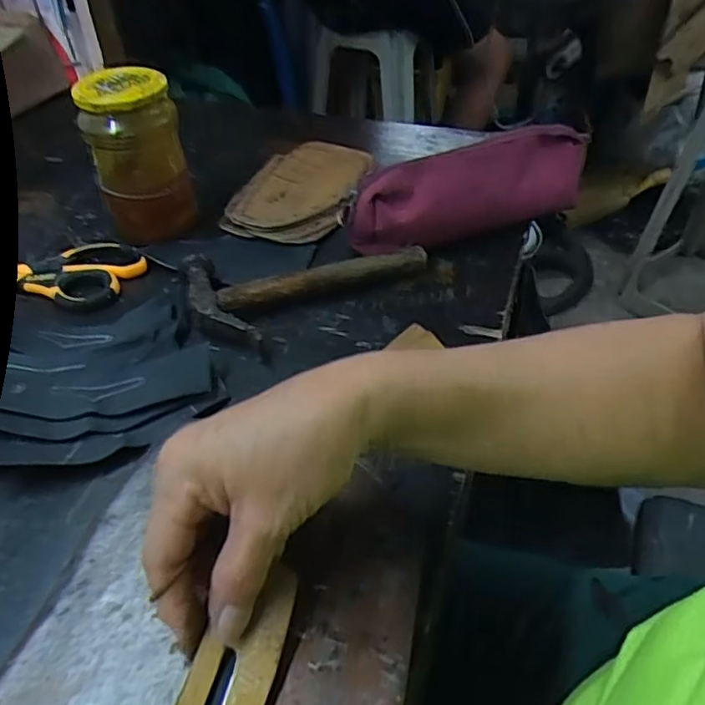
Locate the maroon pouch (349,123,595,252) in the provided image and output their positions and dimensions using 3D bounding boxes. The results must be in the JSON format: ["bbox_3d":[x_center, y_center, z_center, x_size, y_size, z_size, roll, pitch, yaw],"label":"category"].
[{"bbox_3d":[0.107,-0.137,0.540,0.229,0.068,0.047,-18,46,-16],"label":"maroon pouch"}]

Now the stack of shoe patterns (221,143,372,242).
[{"bbox_3d":[-0.049,-0.160,0.608,0.120,0.013,0.178,5,45,8],"label":"stack of shoe patterns"}]

